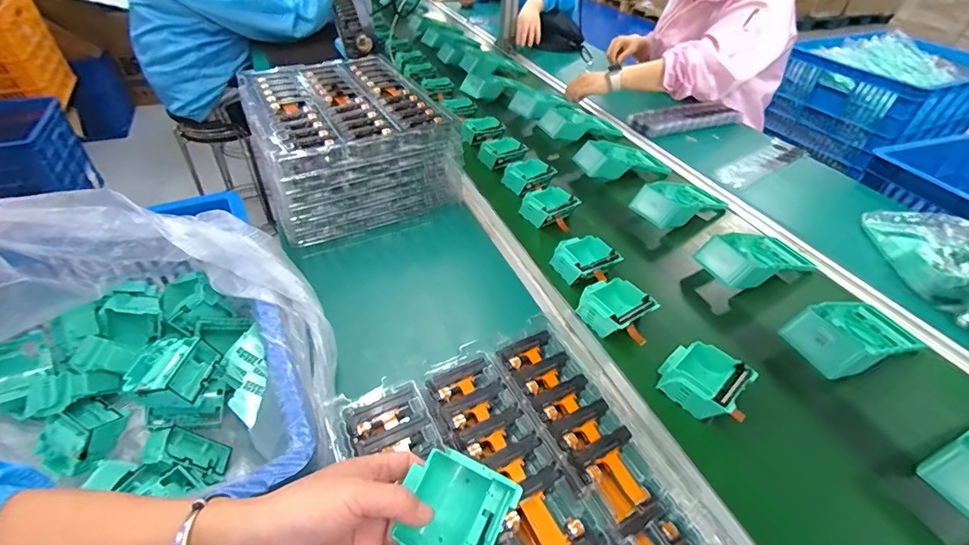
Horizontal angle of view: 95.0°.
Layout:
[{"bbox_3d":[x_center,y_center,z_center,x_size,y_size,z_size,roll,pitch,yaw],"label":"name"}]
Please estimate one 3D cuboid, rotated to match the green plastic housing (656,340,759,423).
[{"bbox_3d":[0.249,0.123,0.498,0.076,0.042,0.087,-26,50,-28],"label":"green plastic housing"}]

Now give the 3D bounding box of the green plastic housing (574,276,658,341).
[{"bbox_3d":[0.168,0.047,0.579,0.076,0.044,0.080,-27,50,-29],"label":"green plastic housing"}]

